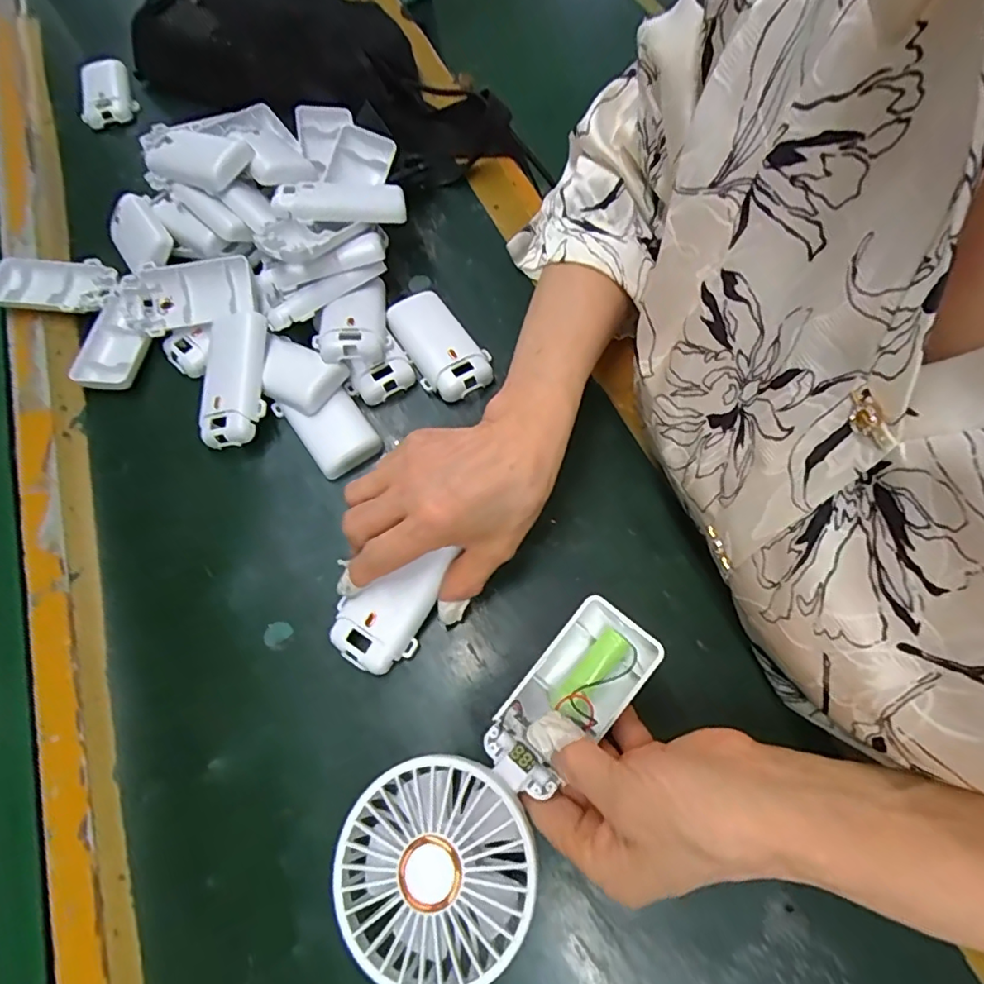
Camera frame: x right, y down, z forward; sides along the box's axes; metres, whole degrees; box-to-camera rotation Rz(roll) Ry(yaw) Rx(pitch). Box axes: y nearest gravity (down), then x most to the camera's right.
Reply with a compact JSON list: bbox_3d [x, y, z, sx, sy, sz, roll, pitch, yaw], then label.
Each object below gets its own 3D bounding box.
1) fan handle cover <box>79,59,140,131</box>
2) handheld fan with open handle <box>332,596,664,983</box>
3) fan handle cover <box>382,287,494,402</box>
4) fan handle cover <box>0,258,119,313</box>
[{"bbox_3d":[-0.383,-0.396,0.550,0.049,0.024,0.077,-18,66,-6],"label":"fan handle cover"},{"bbox_3d":[0.008,0.131,0.256,0.078,0.029,0.176,39,72,18],"label":"handheld fan with open handle"},{"bbox_3d":[-0.038,-0.105,0.392,0.048,0.018,0.094,-32,68,-11],"label":"fan handle cover"},{"bbox_3d":[-0.340,-0.163,0.429,0.094,0.016,0.047,3,66,4],"label":"fan handle cover"}]

